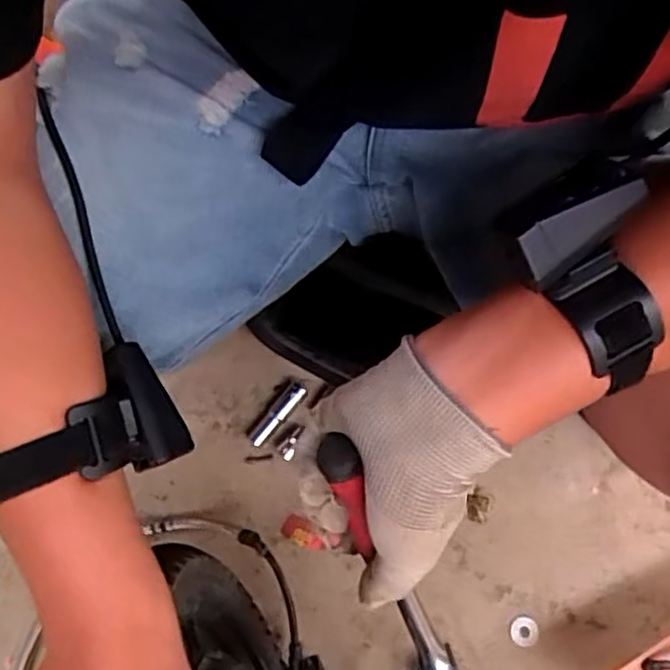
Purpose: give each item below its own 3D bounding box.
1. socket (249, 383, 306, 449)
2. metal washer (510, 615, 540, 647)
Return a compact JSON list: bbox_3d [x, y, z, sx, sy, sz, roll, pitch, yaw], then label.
[{"bbox_3d":[-0.063,0.086,0.752,0.023,0.013,0.083,37,75,12],"label":"socket"},{"bbox_3d":[0.190,0.296,0.690,0.029,0.004,0.028,0,74,-1],"label":"metal washer"}]

